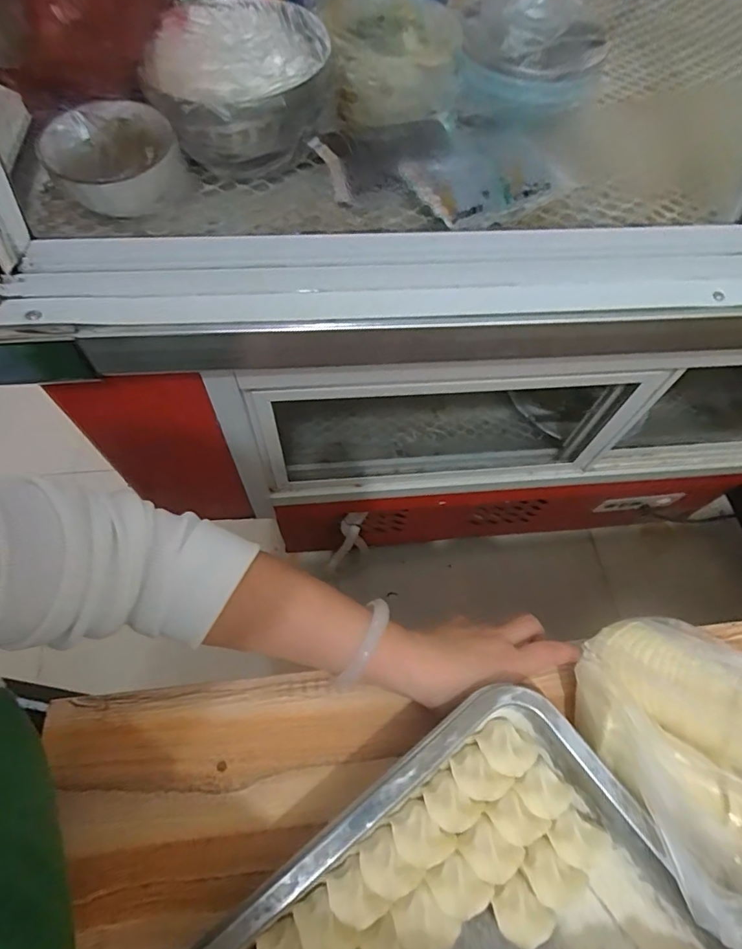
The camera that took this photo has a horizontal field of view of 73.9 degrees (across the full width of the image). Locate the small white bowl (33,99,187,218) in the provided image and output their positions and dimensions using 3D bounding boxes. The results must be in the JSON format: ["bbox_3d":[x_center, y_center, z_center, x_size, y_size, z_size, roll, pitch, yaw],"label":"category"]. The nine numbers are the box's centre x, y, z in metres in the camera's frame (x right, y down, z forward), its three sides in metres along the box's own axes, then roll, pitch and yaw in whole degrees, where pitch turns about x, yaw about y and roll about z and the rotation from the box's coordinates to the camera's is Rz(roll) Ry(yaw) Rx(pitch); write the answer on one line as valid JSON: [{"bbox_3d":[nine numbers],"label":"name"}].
[{"bbox_3d":[-0.213,-0.260,0.409,0.097,0.057,0.112,-28,68,-17],"label":"small white bowl"}]

